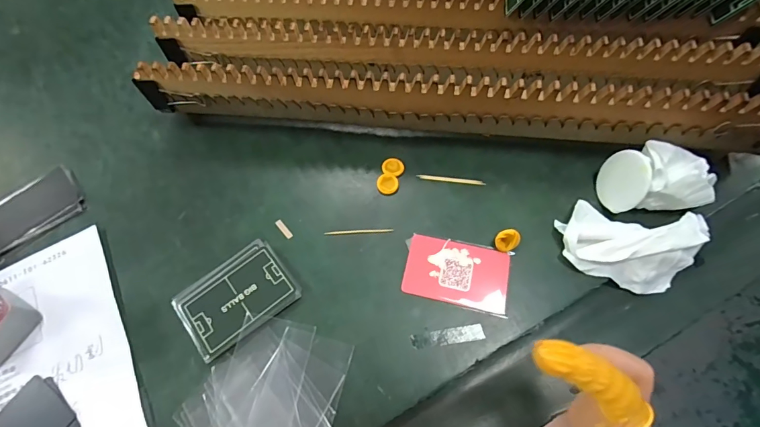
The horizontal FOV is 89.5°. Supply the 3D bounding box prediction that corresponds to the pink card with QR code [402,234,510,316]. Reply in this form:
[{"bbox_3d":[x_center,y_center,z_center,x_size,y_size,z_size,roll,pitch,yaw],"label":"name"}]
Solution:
[{"bbox_3d":[0.067,0.050,0.329,0.087,0.004,0.055,12,64,8],"label":"pink card with QR code"}]

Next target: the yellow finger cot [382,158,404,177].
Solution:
[{"bbox_3d":[0.013,-0.046,0.376,0.020,0.004,0.020,-1,63,2],"label":"yellow finger cot"}]

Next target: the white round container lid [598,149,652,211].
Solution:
[{"bbox_3d":[0.212,-0.029,0.334,0.004,0.050,0.049,0,69,-21],"label":"white round container lid"}]

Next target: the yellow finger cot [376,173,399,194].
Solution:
[{"bbox_3d":[0.007,-0.029,0.367,0.020,0.006,0.020,-1,63,2],"label":"yellow finger cot"}]

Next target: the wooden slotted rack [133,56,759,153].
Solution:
[{"bbox_3d":[0.061,-0.110,0.365,0.569,0.082,0.069,6,64,5],"label":"wooden slotted rack"}]

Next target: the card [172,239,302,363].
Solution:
[{"bbox_3d":[-0.121,0.069,0.323,0.090,0.008,0.068,-36,67,-15],"label":"card"}]

